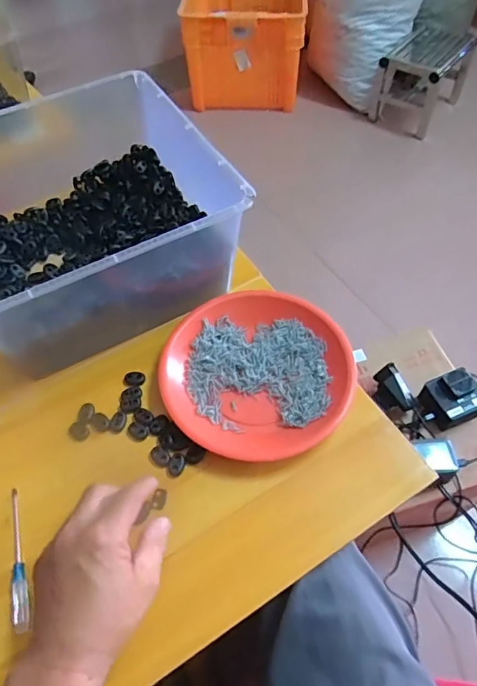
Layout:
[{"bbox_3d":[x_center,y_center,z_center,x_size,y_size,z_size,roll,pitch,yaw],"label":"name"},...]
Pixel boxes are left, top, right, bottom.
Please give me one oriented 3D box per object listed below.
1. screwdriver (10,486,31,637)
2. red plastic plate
[{"bbox_3d":[-0.191,0.184,0.414,0.014,0.009,0.120,-17,57,-10],"label":"screwdriver"},{"bbox_3d":[0.018,0.029,0.493,0.188,0.028,0.177,-1,56,1],"label":"red plastic plate"}]

